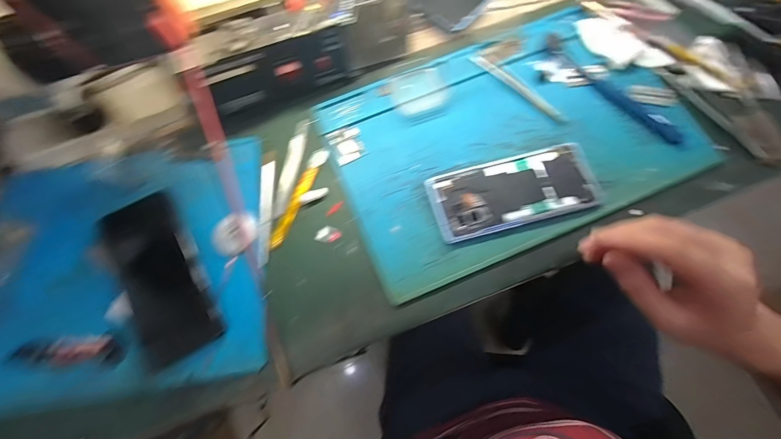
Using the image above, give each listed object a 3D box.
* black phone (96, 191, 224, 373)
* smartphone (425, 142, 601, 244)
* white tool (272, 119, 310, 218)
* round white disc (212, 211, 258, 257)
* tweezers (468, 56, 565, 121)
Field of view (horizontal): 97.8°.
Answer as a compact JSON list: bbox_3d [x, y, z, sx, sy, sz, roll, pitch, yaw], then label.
[{"bbox_3d":[-0.230,0.055,0.336,0.065,0.015,0.166,-29,73,-7],"label":"black phone"},{"bbox_3d":[0.125,-0.029,0.351,0.163,0.012,0.073,-14,72,-2],"label":"smartphone"},{"bbox_3d":[-0.108,-0.058,0.377,0.020,0.004,0.116,6,72,4],"label":"white tool"},{"bbox_3d":[-0.161,0.013,0.351,0.041,0.006,0.046,40,78,13],"label":"round white disc"},{"bbox_3d":[0.145,-0.154,0.393,0.011,0.008,0.132,-43,75,-11],"label":"tweezers"}]

